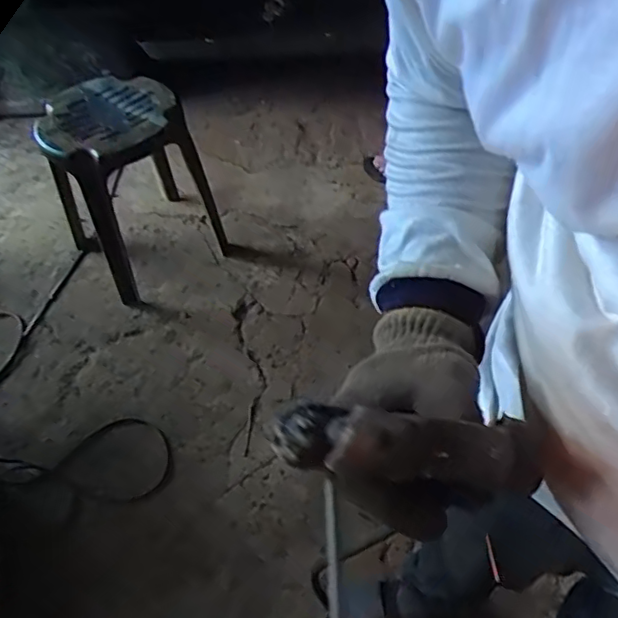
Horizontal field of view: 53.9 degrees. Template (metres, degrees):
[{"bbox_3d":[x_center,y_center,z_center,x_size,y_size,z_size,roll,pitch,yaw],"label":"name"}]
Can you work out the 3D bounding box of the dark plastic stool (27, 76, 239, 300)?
[{"bbox_3d":[-0.443,-0.323,1.514,0.338,0.443,0.371,-32,55,-21],"label":"dark plastic stool"}]

